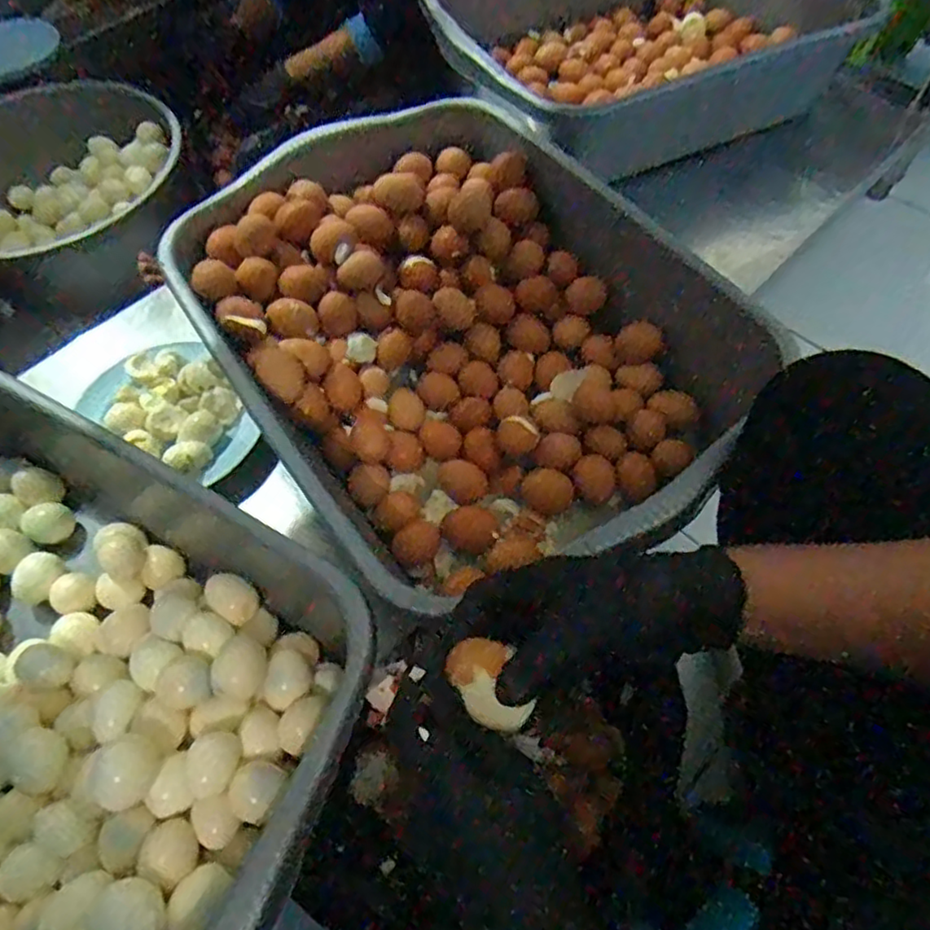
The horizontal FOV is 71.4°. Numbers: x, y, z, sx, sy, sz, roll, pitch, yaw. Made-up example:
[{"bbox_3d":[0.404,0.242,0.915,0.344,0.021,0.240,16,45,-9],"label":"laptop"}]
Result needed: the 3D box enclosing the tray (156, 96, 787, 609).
[{"bbox_3d":[-0.008,-0.153,0.709,0.469,0.145,0.536,-36,65,-18],"label":"tray"}]

